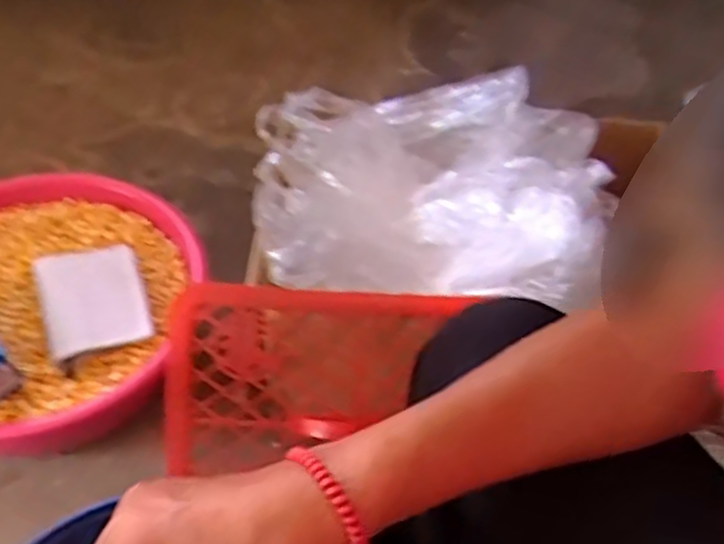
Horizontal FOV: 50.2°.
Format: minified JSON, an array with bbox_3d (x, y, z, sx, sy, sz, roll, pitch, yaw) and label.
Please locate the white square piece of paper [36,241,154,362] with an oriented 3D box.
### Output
[{"bbox_3d":[-0.292,0.026,0.838,0.104,0.021,0.149,-16,51,-19],"label":"white square piece of paper"}]

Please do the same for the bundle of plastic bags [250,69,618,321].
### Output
[{"bbox_3d":[0.067,-0.090,0.825,0.367,0.095,0.293,11,47,4],"label":"bundle of plastic bags"}]

